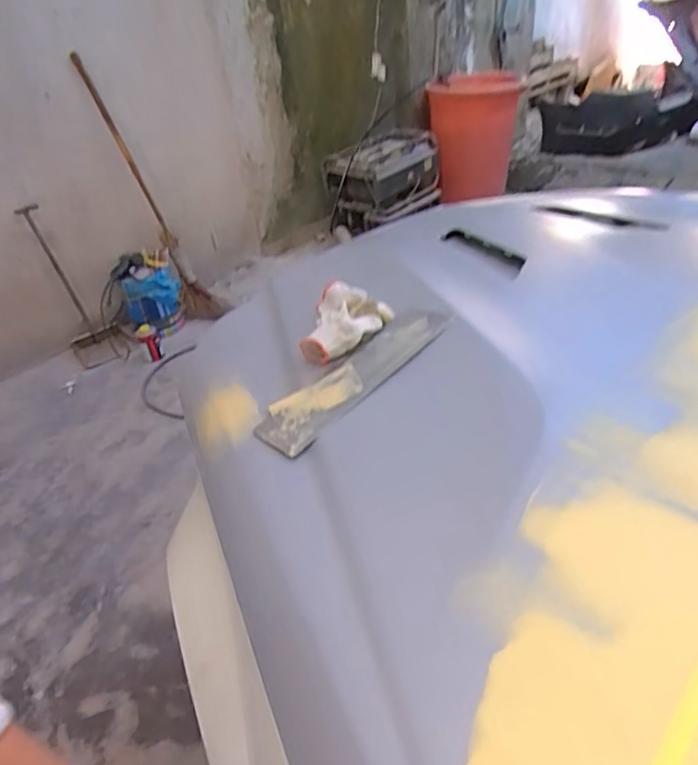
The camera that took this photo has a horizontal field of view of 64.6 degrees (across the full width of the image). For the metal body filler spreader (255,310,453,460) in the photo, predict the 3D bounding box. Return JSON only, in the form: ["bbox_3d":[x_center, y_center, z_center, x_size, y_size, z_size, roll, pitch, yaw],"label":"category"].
[{"bbox_3d":[0.008,-0.012,0.801,0.320,0.013,0.103,-39,41,-23],"label":"metal body filler spreader"}]

